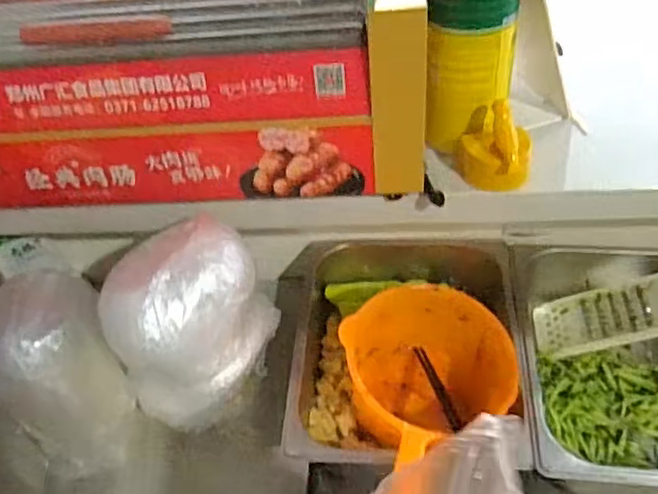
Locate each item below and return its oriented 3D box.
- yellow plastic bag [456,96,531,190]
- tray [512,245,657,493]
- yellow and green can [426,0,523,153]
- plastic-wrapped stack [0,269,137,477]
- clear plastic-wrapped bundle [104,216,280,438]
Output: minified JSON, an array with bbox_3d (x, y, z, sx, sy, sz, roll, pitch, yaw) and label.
[{"bbox_3d":[0.179,-0.107,0.679,0.079,0.076,0.069,6,45,14],"label":"yellow plastic bag"},{"bbox_3d":[0.352,0.139,0.742,0.256,0.112,0.327,1,44,9],"label":"tray"},{"bbox_3d":[0.154,-0.214,0.689,0.095,0.188,0.108,6,45,14],"label":"yellow and green can"},{"bbox_3d":[-0.286,0.143,0.685,0.123,0.211,0.102,-24,46,-18],"label":"plastic-wrapped stack"},{"bbox_3d":[-0.142,0.089,0.682,0.168,0.202,0.118,-15,44,-8],"label":"clear plastic-wrapped bundle"}]

